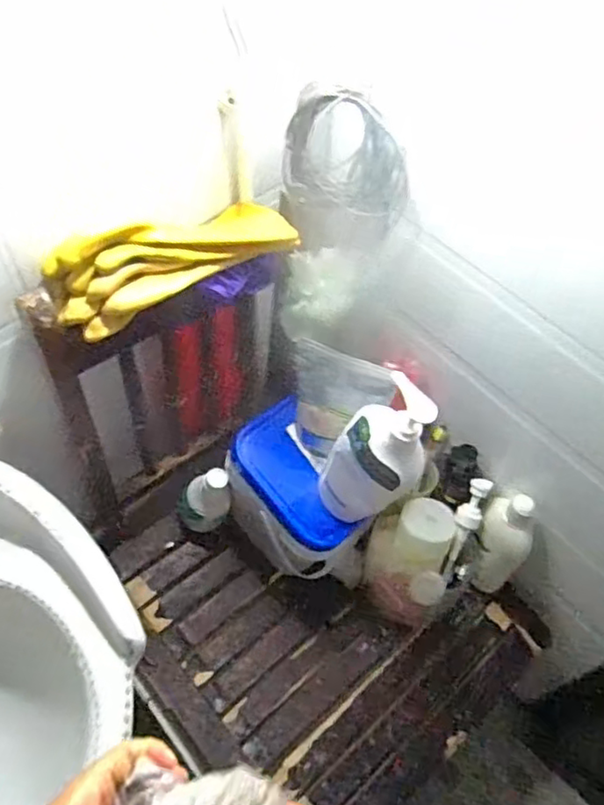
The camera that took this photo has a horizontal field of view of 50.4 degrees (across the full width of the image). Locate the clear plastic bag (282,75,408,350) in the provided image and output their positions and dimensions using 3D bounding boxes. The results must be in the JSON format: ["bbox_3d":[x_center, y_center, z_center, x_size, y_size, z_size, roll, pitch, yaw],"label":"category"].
[{"bbox_3d":[0.044,-0.213,0.743,0.142,0.244,0.168,9,56,3],"label":"clear plastic bag"}]

